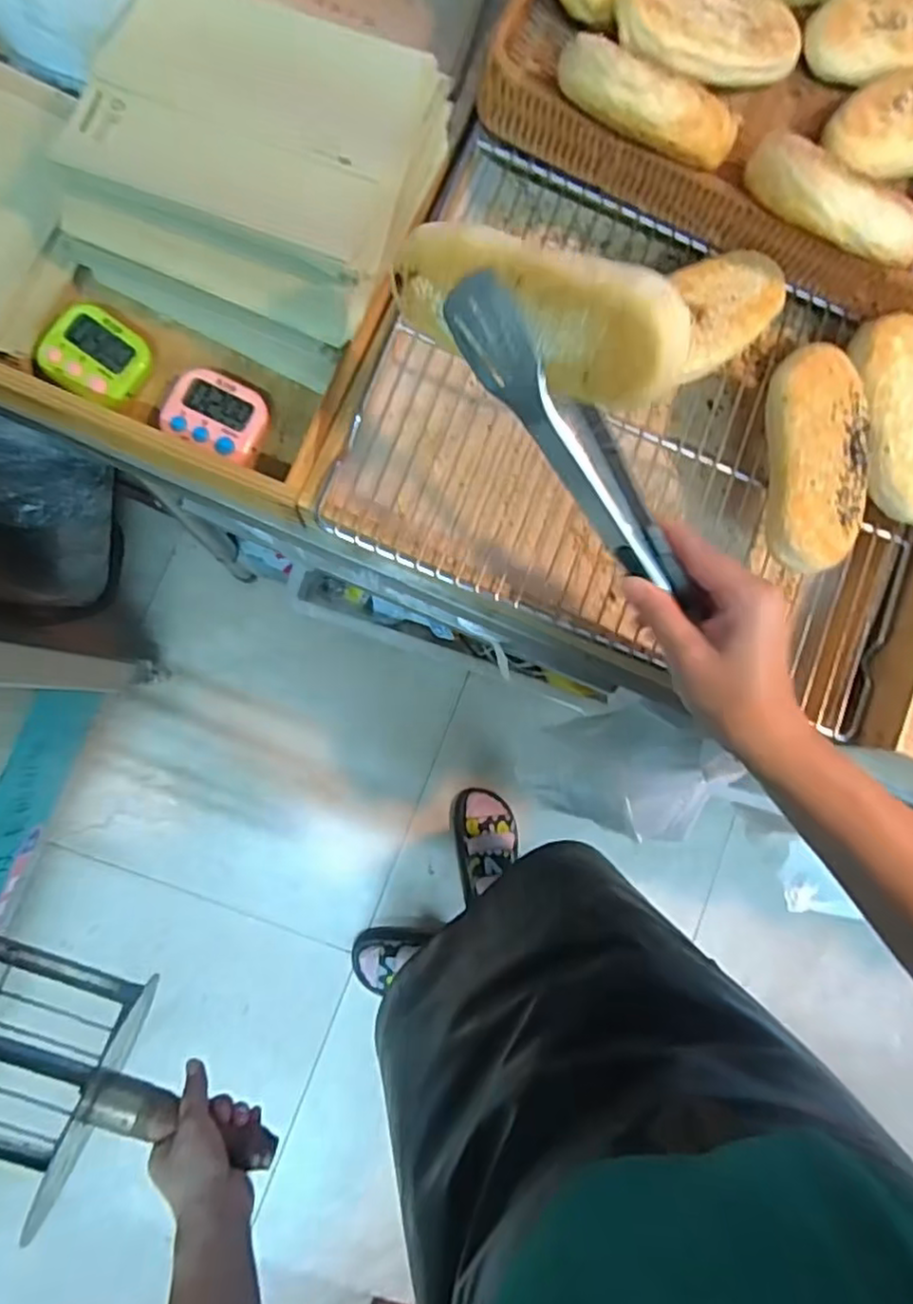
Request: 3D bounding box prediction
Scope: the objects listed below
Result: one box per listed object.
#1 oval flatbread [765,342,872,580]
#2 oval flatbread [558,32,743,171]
[{"bbox_3d":[0.243,-0.131,0.454,0.068,0.036,0.154,2,85,-6],"label":"oval flatbread"},{"bbox_3d":[0.114,-0.323,0.394,0.118,0.042,0.038,19,84,-4],"label":"oval flatbread"}]

